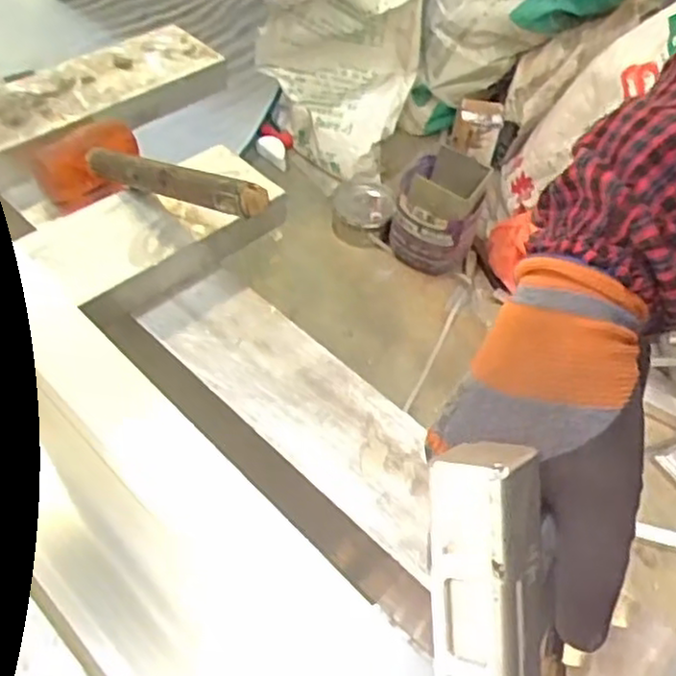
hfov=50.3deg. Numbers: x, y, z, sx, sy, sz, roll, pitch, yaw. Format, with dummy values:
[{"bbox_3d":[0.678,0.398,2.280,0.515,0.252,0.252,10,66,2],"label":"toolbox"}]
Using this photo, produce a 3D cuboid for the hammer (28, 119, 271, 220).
[{"bbox_3d":[-0.165,-0.153,0.648,0.278,0.067,0.096,15,47,37],"label":"hammer"}]

